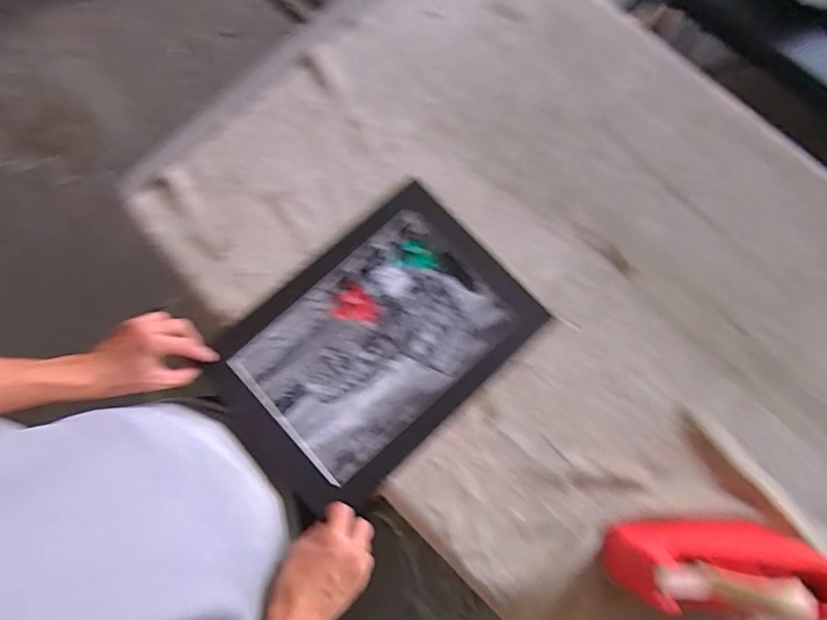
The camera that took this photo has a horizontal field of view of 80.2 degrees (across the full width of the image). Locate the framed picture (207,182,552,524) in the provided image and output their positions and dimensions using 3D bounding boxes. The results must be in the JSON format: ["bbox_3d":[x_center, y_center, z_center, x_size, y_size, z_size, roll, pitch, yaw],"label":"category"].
[{"bbox_3d":[-0.053,0.044,0.610,0.375,0.020,0.261,-43,81,-7],"label":"framed picture"}]

